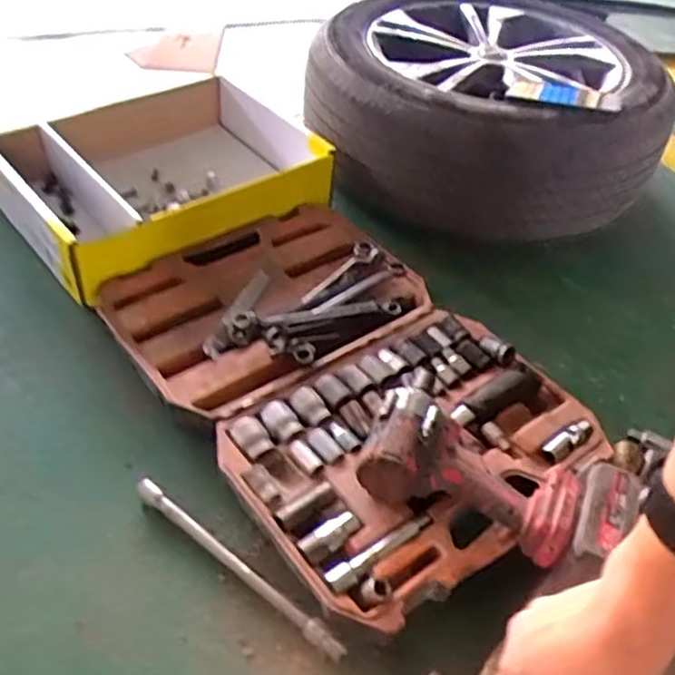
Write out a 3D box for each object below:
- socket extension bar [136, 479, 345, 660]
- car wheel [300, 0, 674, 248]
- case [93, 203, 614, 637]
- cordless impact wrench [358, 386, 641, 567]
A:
[{"bbox_3d":[-0.102,0.222,0.677,0.263,0.023,0.017,31,50,24],"label":"socket extension bar"},{"bbox_3d":[0.269,-0.399,1.183,0.539,0.182,0.573,3,44,-3],"label":"car wheel"},{"bbox_3d":[0.001,0.043,0.851,0.394,0.061,0.572,-27,53,-29],"label":"case"},{"bbox_3d":[0.156,0.142,0.685,0.248,0.066,0.116,15,40,14],"label":"cordless impact wrench"}]

